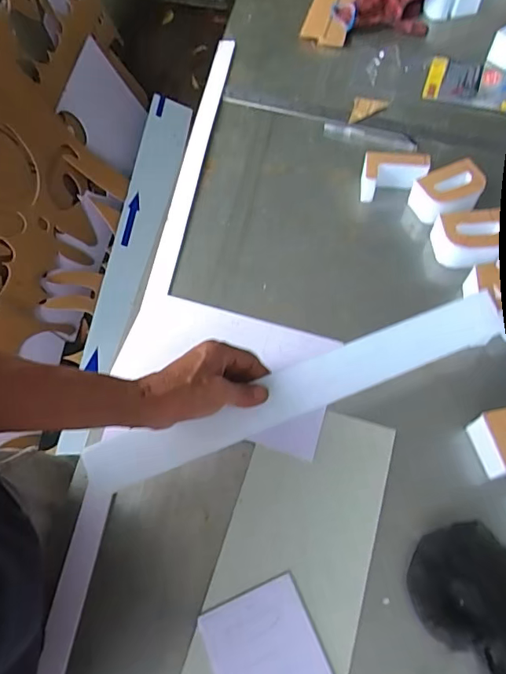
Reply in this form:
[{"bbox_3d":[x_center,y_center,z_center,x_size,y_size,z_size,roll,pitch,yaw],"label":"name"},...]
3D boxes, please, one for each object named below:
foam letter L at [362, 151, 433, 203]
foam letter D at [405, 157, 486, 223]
[{"bbox_3d":[0.187,-0.214,0.639,0.086,0.047,0.046,3,64,4],"label":"foam letter L"},{"bbox_3d":[0.254,-0.181,0.626,0.090,0.048,0.064,-18,64,-6],"label":"foam letter D"}]

